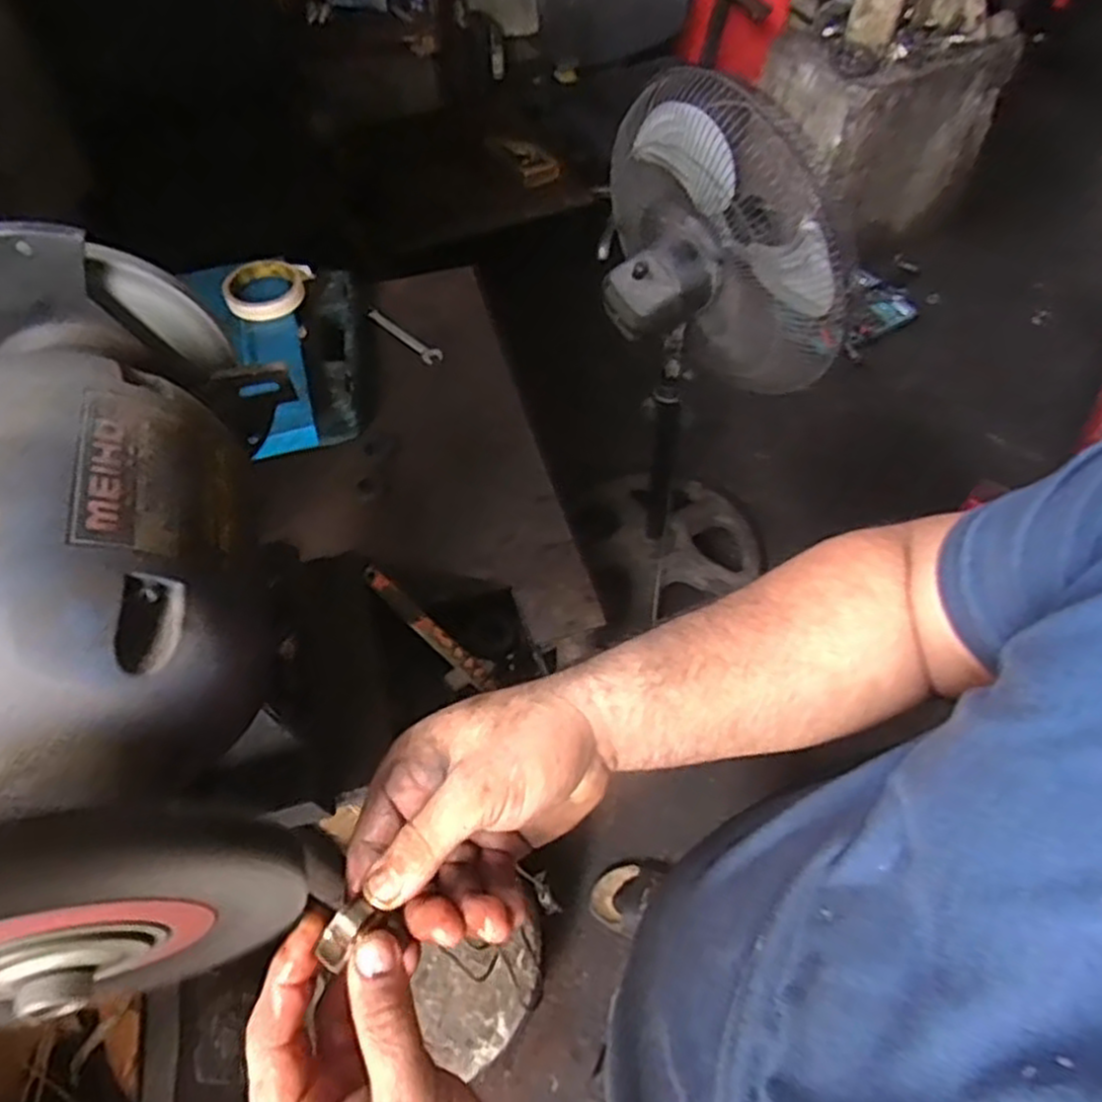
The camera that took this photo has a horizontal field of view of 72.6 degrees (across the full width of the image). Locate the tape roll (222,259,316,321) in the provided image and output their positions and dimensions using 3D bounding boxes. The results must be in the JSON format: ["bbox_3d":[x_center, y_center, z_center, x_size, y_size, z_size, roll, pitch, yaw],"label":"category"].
[{"bbox_3d":[-0.352,-0.318,0.917,0.089,0.031,0.100,16,57,11],"label":"tape roll"}]

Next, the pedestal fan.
[{"bbox_3d":[0.273,-0.285,1.355,0.374,0.959,0.362,6,55,5],"label":"pedestal fan"}]

